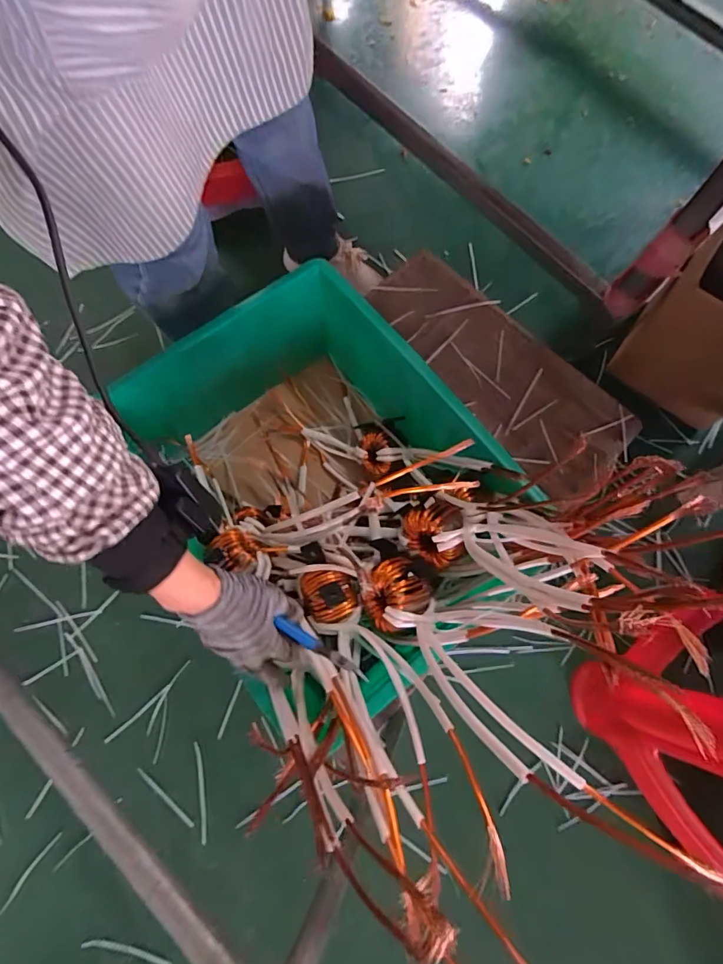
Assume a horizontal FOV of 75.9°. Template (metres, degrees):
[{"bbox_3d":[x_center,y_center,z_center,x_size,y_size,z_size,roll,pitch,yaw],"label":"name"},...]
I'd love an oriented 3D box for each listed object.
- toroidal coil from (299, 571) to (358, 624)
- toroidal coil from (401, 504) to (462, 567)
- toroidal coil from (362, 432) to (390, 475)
[{"bbox_3d":[-0.041,0.140,0.572,0.063,0.049,0.068,0,73,-1],"label":"toroidal coil"},{"bbox_3d":[0.097,0.069,0.601,0.072,0.047,0.077,0,73,-1],"label":"toroidal coil"},{"bbox_3d":[0.026,-0.047,0.761,0.053,0.029,0.066,-4,98,36],"label":"toroidal coil"}]

